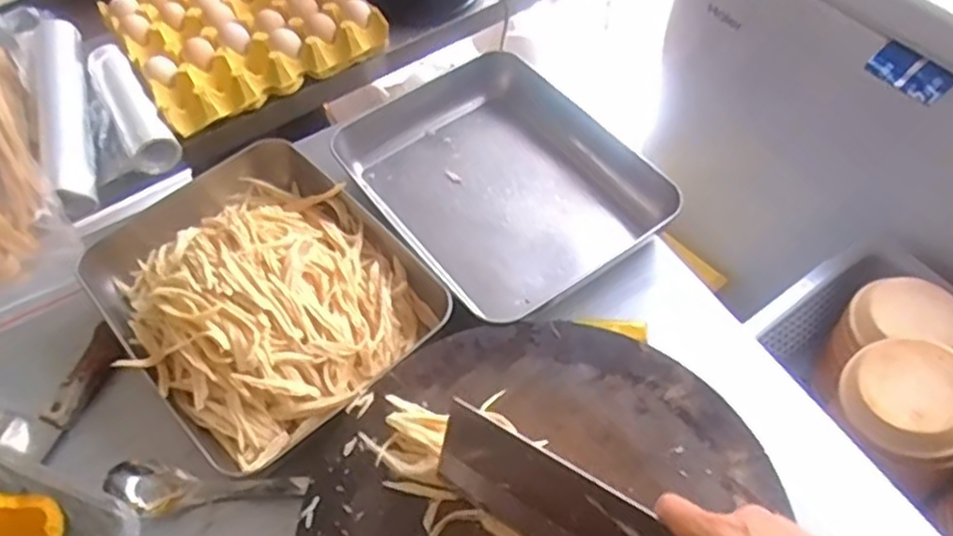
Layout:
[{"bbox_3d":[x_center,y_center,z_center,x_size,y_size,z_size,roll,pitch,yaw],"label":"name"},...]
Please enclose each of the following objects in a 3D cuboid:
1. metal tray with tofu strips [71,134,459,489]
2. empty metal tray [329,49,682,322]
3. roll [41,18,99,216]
[{"bbox_3d":[-0.203,0.007,0.662,0.235,0.081,0.311,-38,62,-20],"label":"metal tray with tofu strips"},{"bbox_3d":[0.016,-0.094,0.743,0.234,0.048,0.302,-32,60,-17],"label":"empty metal tray"},{"bbox_3d":[-0.482,-0.185,0.868,0.045,0.038,0.317,-20,57,-9],"label":"roll"}]

